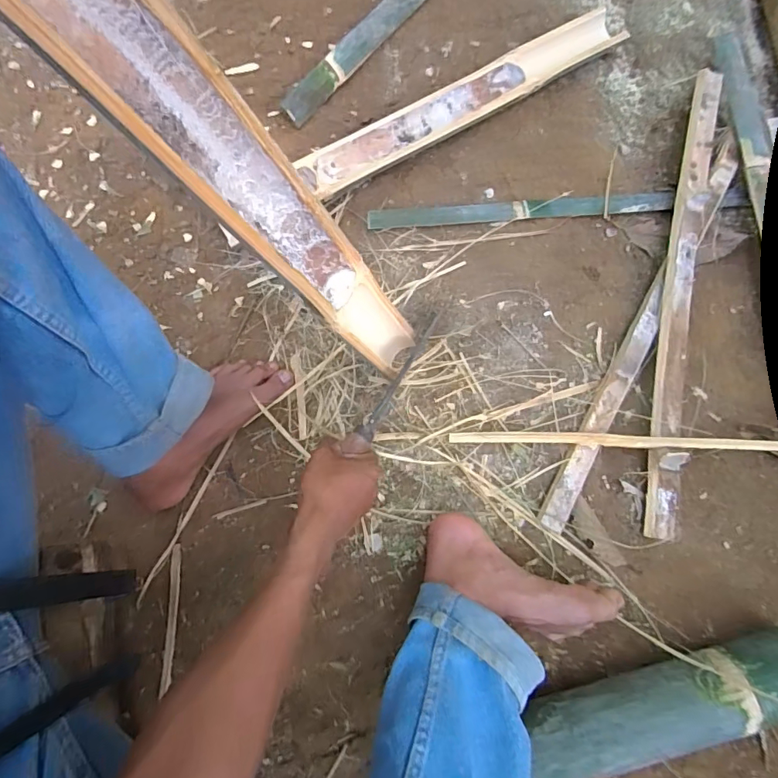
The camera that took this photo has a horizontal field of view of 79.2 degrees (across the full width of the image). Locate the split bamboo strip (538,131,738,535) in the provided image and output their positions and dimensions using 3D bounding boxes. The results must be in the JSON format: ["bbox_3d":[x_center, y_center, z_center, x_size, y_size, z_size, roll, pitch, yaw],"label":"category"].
[{"bbox_3d":[0.346,-0.089,0.623,0.036,0.018,0.607,29,80,7],"label":"split bamboo strip"}]

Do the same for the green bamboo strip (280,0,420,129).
[{"bbox_3d":[0.054,-0.667,0.769,0.054,0.039,0.669,38,81,9],"label":"green bamboo strip"}]

